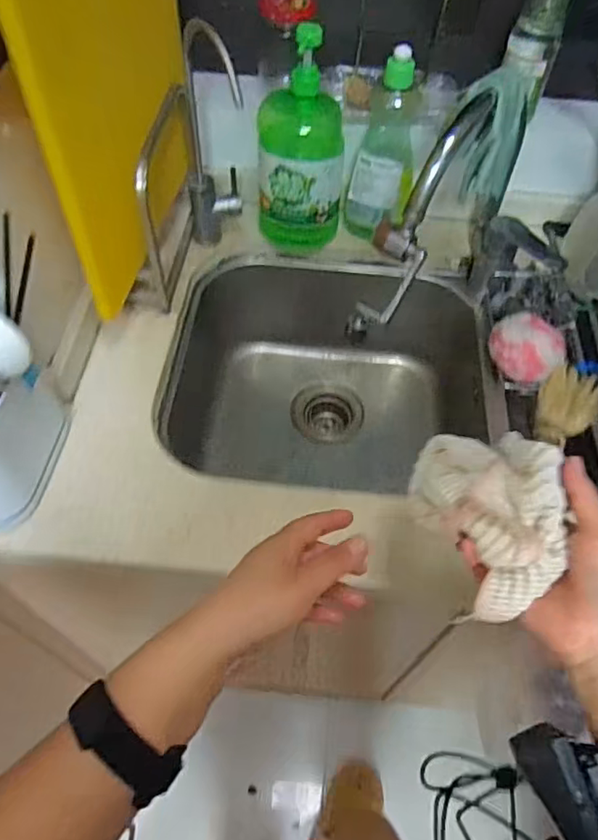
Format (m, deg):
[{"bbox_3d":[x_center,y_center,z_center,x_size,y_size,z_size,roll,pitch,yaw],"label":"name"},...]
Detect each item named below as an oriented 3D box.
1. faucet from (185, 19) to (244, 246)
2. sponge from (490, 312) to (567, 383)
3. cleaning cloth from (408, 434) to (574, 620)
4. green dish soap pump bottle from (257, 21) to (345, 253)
[{"bbox_3d":[-0.118,-0.358,0.743,0.080,0.282,0.078,-5,57,-2],"label":"faucet"},{"bbox_3d":[0.278,-0.090,0.715,0.062,0.056,0.088,-35,63,-20],"label":"sponge"},{"bbox_3d":[0.127,0.058,0.394,0.080,0.062,0.133,-9,57,-5],"label":"cleaning cloth"},{"bbox_3d":[0.000,-0.346,0.762,0.118,0.279,0.066,4,57,3],"label":"green dish soap pump bottle"}]

